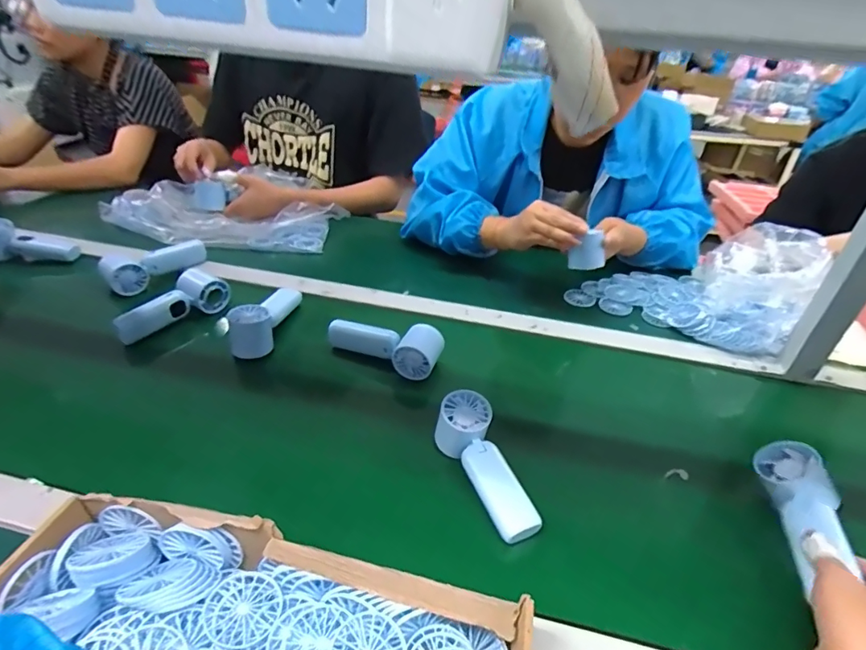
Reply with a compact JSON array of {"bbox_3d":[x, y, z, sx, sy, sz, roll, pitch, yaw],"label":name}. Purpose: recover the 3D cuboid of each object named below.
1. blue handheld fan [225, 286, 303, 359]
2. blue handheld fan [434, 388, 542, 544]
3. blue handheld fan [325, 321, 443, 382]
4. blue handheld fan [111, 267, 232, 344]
[{"bbox_3d":[-0.235,-0.018,0.658,0.054,0.045,0.157,7,34,1],"label":"blue handheld fan"},{"bbox_3d":[0.051,0.141,0.477,0.057,0.046,0.157,-11,50,-24],"label":"blue handheld fan"},{"bbox_3d":[-0.064,0.020,0.630,0.153,0.047,0.056,18,36,17],"label":"blue handheld fan"},{"bbox_3d":[-0.369,-0.030,0.666,0.055,0.054,0.157,25,38,26],"label":"blue handheld fan"}]

